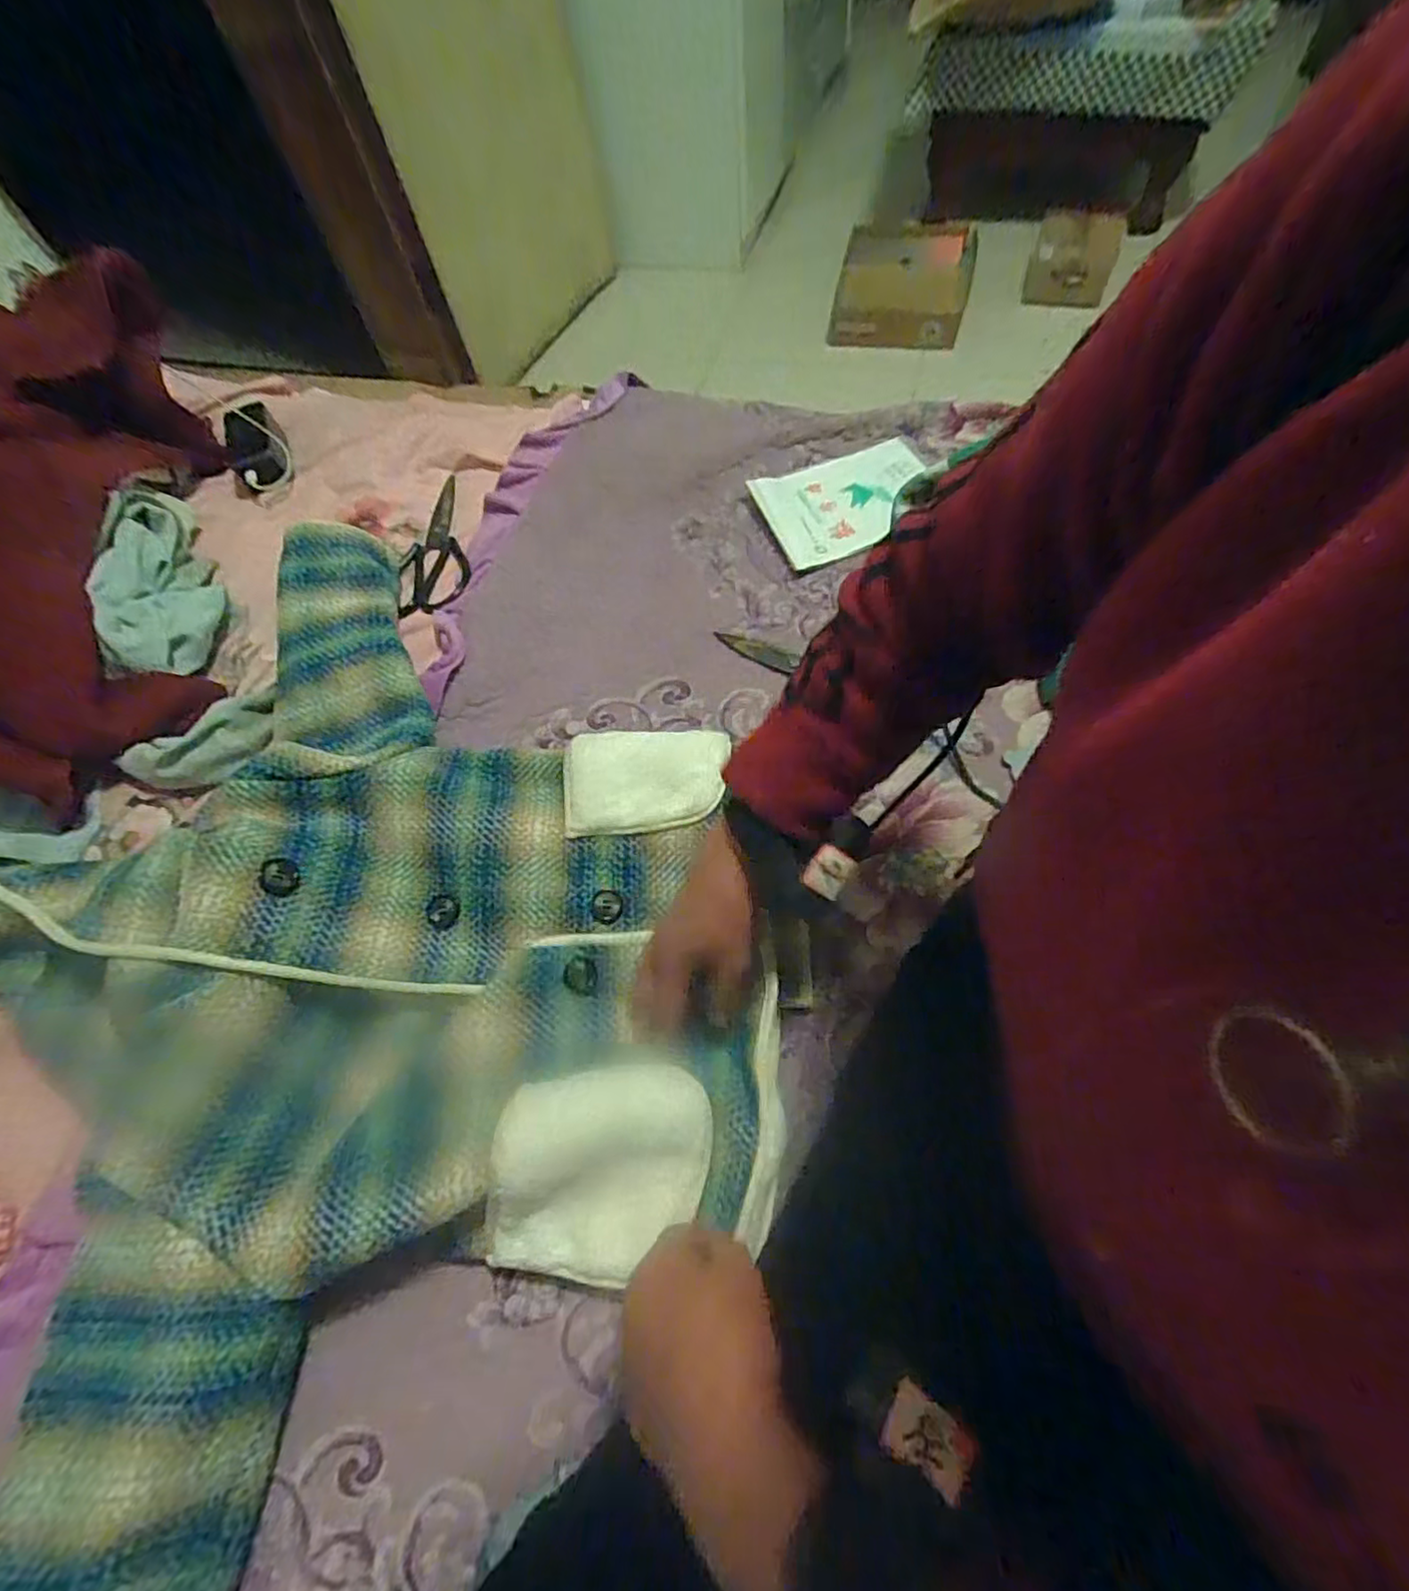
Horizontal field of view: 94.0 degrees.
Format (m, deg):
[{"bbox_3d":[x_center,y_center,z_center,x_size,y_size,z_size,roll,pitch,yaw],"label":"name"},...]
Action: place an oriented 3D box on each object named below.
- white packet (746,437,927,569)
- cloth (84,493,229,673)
[{"bbox_3d":[0.156,-0.317,0.699,0.187,0.013,0.140,-21,62,-5],"label":"white packet"},{"bbox_3d":[-0.575,-0.233,0.698,0.104,0.038,0.273,-3,59,-37],"label":"cloth"}]

